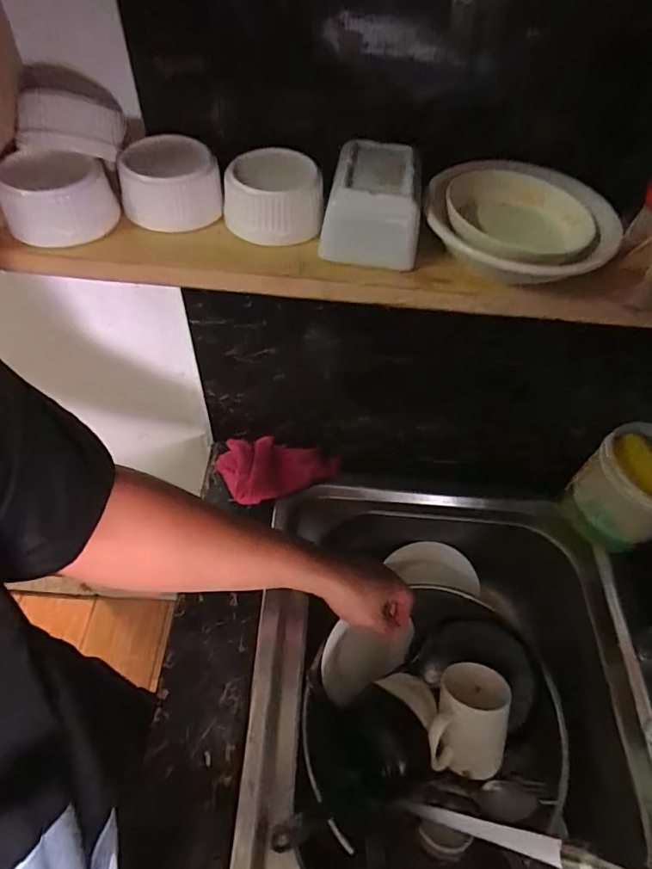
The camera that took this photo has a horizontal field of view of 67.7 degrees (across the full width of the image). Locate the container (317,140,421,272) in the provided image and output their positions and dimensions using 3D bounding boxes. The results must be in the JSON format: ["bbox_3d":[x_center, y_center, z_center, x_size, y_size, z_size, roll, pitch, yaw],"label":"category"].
[{"bbox_3d":[0.033,-0.153,0.323,0.060,0.047,0.070,10,55,2],"label":"container"}]

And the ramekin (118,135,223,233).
[{"bbox_3d":[-0.105,-0.170,0.330,0.063,0.040,0.052,-9,57,-11],"label":"ramekin"}]

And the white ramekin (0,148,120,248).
[{"bbox_3d":[-0.171,-0.155,0.312,0.064,0.038,0.054,-9,57,-11],"label":"white ramekin"}]

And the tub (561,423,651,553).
[{"bbox_3d":[0.351,0.060,0.560,0.094,0.114,0.087,33,59,17],"label":"tub"}]

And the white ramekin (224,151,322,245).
[{"bbox_3d":[-0.032,-0.161,0.327,0.062,0.036,0.055,9,55,2],"label":"white ramekin"}]

